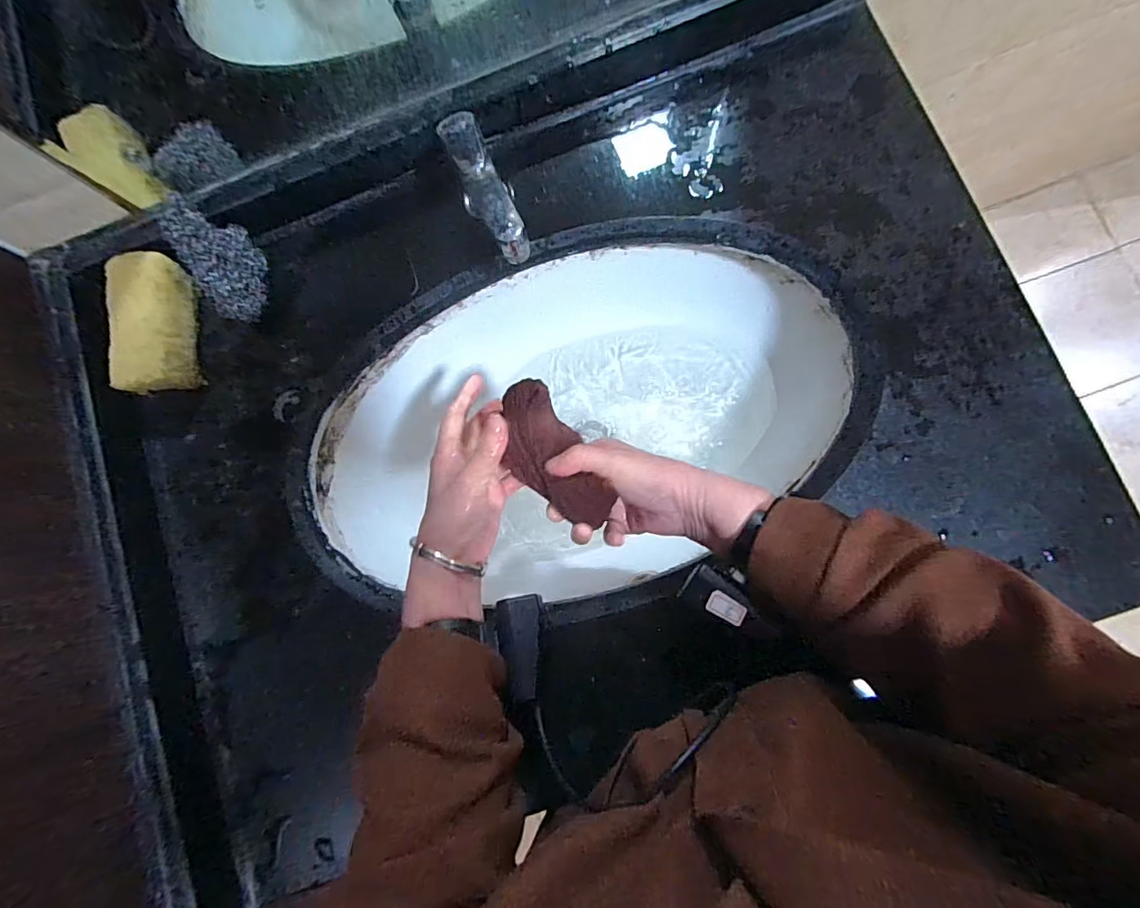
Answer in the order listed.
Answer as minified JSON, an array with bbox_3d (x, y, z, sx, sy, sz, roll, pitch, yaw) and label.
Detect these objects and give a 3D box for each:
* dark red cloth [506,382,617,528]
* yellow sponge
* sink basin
[{"bbox_3d":[-0.019,0.001,0.379,0.056,0.030,0.129,-32,67,2],"label":"dark red cloth"},{"bbox_3d":[-0.380,-0.119,0.446,0.056,0.042,0.121,-6,83,5],"label":"yellow sponge"},{"bbox_3d":[0.010,-0.025,0.511,0.517,0.137,0.289,-13,82,4],"label":"sink basin"}]

